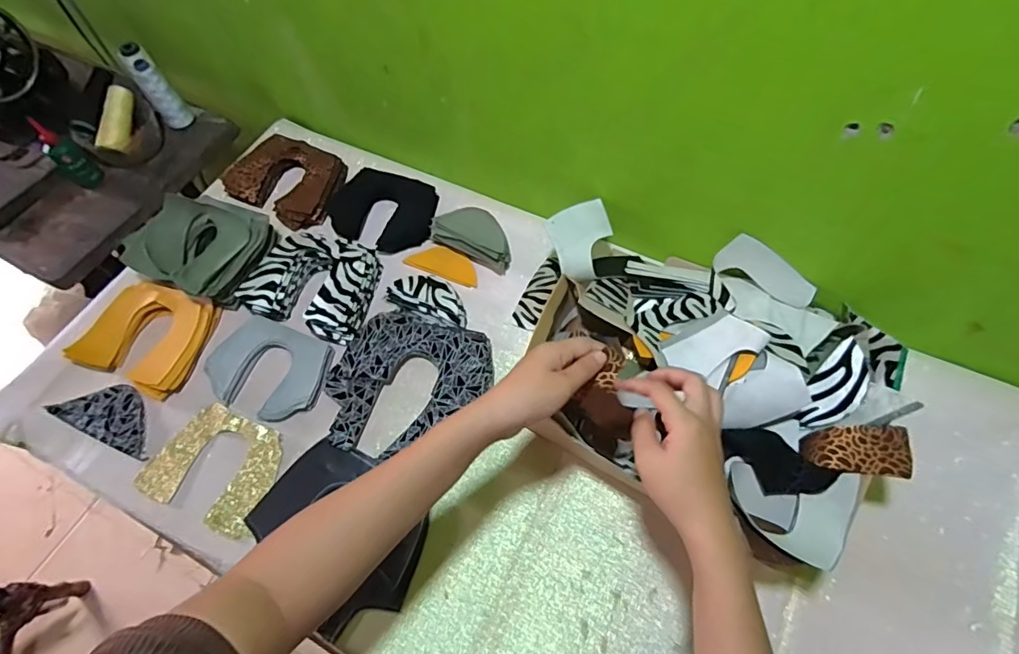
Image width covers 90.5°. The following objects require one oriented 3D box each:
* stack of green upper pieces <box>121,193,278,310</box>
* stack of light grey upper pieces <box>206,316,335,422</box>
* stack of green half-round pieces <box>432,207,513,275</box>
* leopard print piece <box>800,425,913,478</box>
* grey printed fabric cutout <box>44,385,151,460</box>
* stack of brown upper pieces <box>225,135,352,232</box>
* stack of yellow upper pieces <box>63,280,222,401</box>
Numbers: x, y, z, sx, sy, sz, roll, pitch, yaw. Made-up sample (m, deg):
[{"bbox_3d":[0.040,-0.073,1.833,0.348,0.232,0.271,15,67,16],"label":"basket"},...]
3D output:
[{"bbox_3d":[-0.431,-0.114,0.715,0.169,0.060,0.147,20,64,12],"label":"stack of green upper pieces"},{"bbox_3d":[-0.310,0.054,0.650,0.153,0.017,0.114,18,63,11],"label":"stack of light grey upper pieces"},{"bbox_3d":[-0.050,-0.133,0.727,0.131,0.039,0.062,29,66,16],"label":"stack of green half-round pieces"},{"bbox_3d":[0.329,0.117,0.479,0.088,0.011,0.047,-2,61,16],"label":"leopard print piece"},{"bbox_3d":[-0.504,0.107,0.638,0.149,0.010,0.067,23,64,10],"label":"grey printed fabric cutout"},{"bbox_3d":[-0.348,-0.236,0.800,0.169,0.034,0.140,26,65,15],"label":"stack of brown upper pieces"},{"bbox_3d":[-0.481,0.009,0.672,0.142,0.025,0.134,19,63,11],"label":"stack of yellow upper pieces"}]

